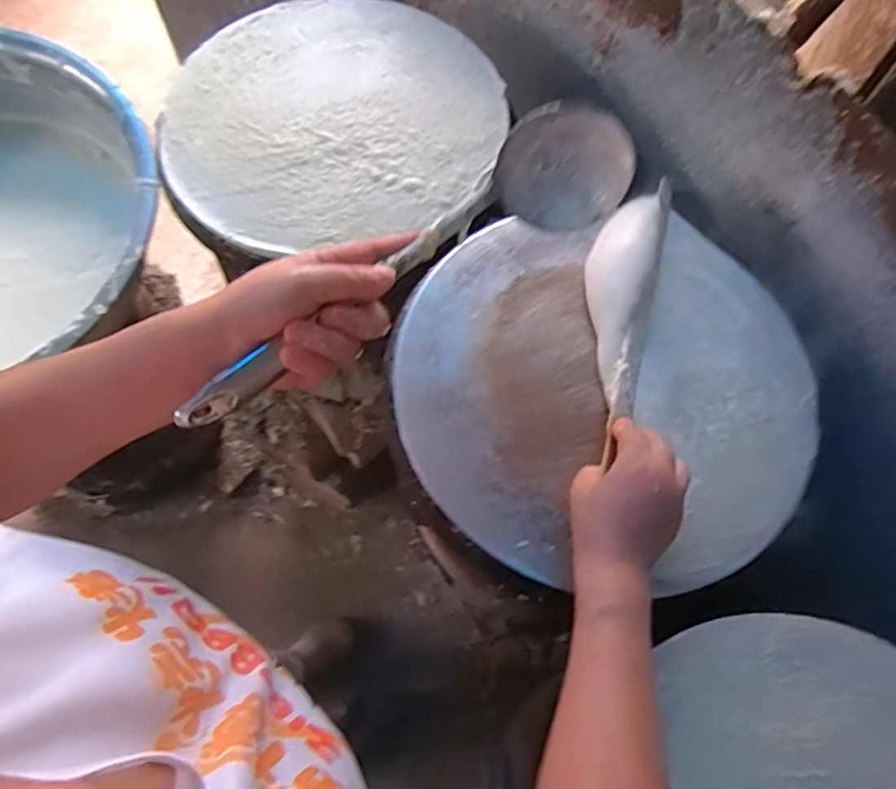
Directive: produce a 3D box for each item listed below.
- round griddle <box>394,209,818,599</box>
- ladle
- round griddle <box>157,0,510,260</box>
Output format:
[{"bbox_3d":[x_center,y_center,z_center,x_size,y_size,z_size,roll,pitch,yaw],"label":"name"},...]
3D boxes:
[{"bbox_3d":[0.139,-0.005,0.574,0.357,0.024,0.327,6,69,2],"label":"round griddle"},{"bbox_3d":[-0.019,-0.081,0.412,0.331,0.080,0.068,-37,72,-18],"label":"ladle"},{"bbox_3d":[-0.128,-0.319,0.715,0.355,0.025,0.350,0,68,1],"label":"round griddle"}]

